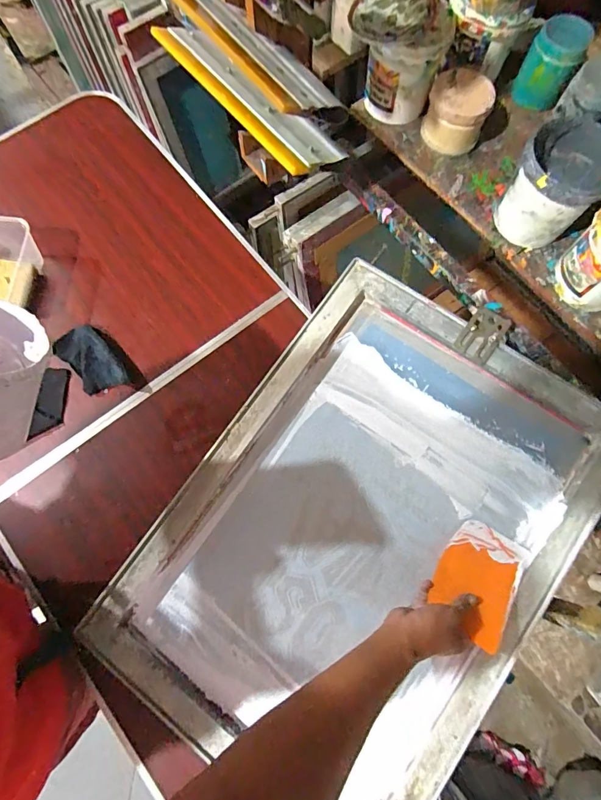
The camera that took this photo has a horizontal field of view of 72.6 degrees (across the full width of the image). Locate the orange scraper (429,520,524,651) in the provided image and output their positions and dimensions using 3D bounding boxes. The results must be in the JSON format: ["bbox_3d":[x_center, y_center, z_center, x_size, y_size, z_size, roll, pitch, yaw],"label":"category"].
[{"bbox_3d":[0.228,0.230,0.528,0.093,0.008,0.136,28,60,19],"label":"orange scraper"}]

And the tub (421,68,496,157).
[{"bbox_3d":[0.251,-0.465,0.664,0.092,0.078,0.088,0,76,-1],"label":"tub"}]

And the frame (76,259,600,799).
[{"bbox_3d":[0.085,0.179,0.562,0.473,0.083,0.650,37,78,8],"label":"frame"}]

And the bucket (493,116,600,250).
[{"bbox_3d":[0.374,-0.314,0.600,0.124,0.115,0.154,35,78,8],"label":"bucket"}]

